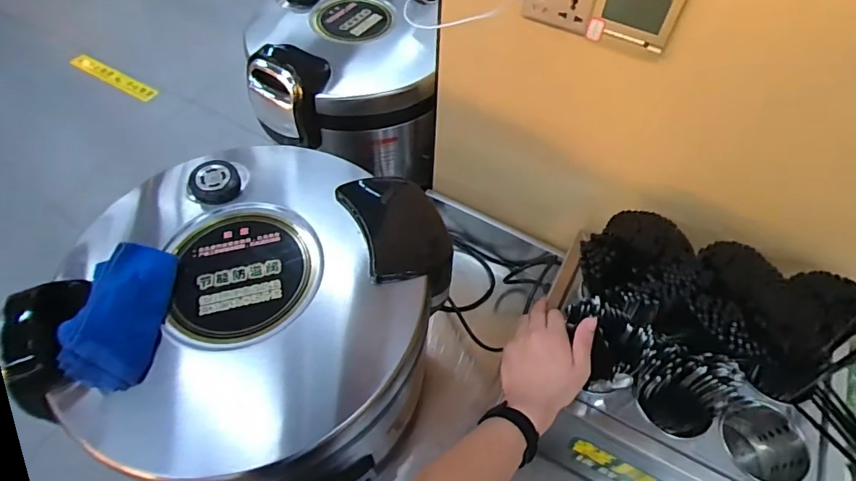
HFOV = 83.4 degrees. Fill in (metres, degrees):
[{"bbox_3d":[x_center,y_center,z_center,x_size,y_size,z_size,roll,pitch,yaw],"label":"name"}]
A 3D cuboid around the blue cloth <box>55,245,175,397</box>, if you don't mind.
[{"bbox_3d":[-0.307,0.072,0.482,0.064,0.065,0.140,-1,56,-2],"label":"blue cloth"}]

